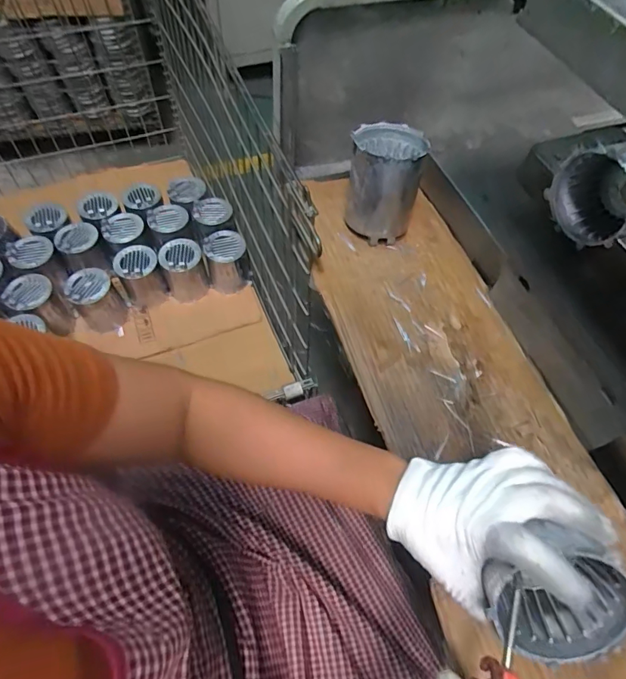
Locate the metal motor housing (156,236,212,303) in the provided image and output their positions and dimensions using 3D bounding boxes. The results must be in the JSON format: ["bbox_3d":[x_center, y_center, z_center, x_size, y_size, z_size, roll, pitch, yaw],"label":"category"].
[{"bbox_3d":[-0.282,-0.149,1.002,0.088,0.125,0.095,1,59,-2],"label":"metal motor housing"}]

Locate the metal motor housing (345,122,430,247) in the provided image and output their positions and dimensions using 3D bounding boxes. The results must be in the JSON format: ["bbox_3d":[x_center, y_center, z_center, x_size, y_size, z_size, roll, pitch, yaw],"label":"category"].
[{"bbox_3d":[0.089,-0.201,0.592,0.093,0.117,0.108,18,60,8],"label":"metal motor housing"}]

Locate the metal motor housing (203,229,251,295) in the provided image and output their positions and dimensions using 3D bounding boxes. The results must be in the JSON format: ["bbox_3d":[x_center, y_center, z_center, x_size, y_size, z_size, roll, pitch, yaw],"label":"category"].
[{"bbox_3d":[-0.192,-0.173,1.025,0.090,0.121,0.090,1,59,-2],"label":"metal motor housing"}]

